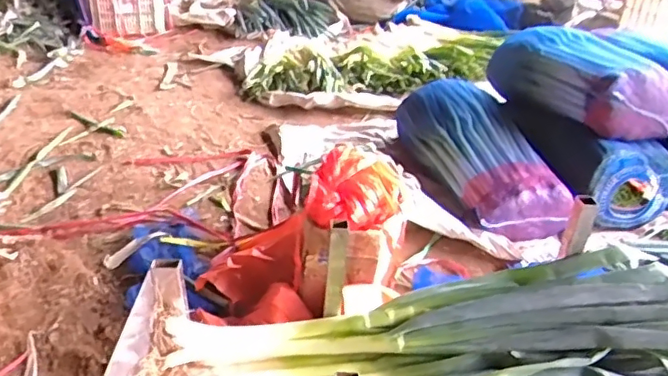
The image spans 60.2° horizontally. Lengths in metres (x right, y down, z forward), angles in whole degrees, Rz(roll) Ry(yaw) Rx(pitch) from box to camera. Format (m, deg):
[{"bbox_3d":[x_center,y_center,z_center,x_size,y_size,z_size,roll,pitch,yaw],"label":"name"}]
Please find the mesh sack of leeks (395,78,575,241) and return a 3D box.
[{"bbox_3d":[0.417,-0.115,1.720,0.260,0.207,0.642,-8,33,-22],"label":"mesh sack of leeks"}]

